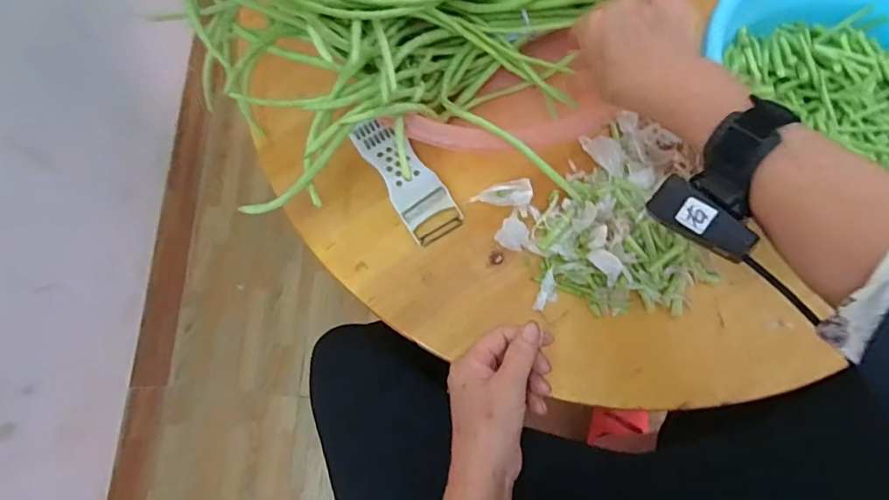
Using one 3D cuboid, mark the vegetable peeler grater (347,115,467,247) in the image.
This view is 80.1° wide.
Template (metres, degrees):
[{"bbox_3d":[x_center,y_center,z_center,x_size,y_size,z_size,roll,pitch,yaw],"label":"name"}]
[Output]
[{"bbox_3d":[-0.039,-0.077,0.554,0.056,0.015,0.145,-31,79,-7],"label":"vegetable peeler grater"}]

